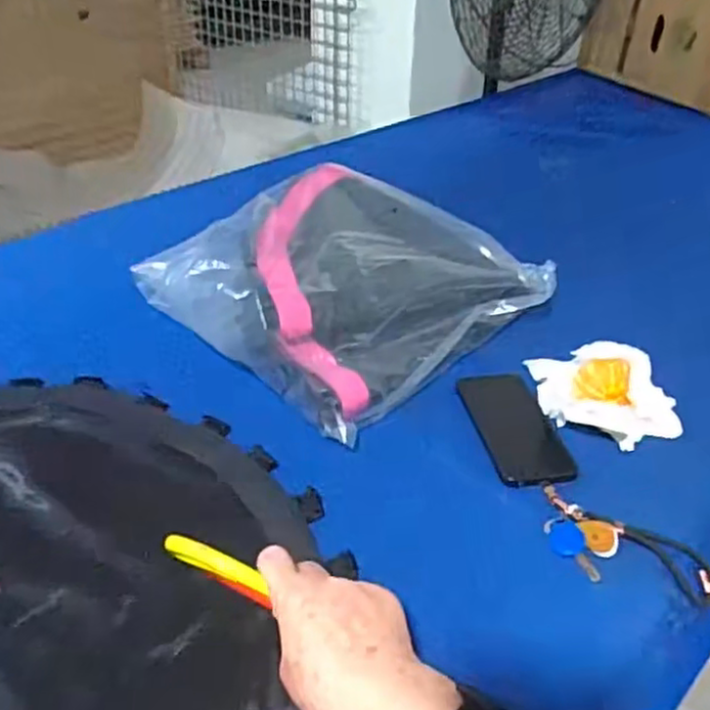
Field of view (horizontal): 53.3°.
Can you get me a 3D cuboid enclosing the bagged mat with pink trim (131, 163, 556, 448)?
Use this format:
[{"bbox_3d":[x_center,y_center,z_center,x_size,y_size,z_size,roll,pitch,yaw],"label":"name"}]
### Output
[{"bbox_3d":[-0.012,-0.106,0.891,0.377,0.093,0.382,-30,45,-35],"label":"bagged mat with pink trim"}]

